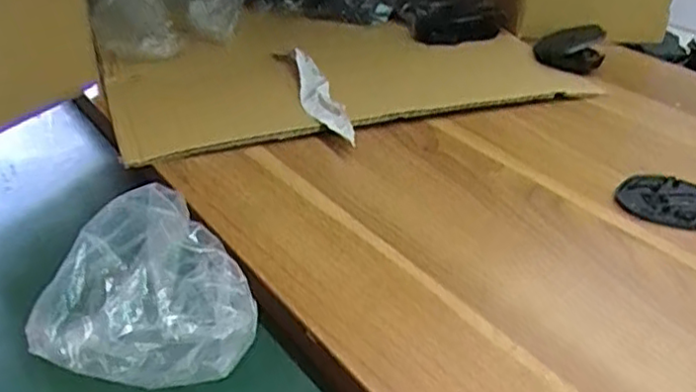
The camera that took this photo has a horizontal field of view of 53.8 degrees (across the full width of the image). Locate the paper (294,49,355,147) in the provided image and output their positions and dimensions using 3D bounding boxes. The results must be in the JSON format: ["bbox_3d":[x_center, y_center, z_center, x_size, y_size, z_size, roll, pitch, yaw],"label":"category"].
[{"bbox_3d":[-0.030,-0.098,0.661,0.034,0.019,0.174,-8,33,-14],"label":"paper"}]

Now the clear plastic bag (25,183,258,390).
[{"bbox_3d":[-0.127,0.059,0.414,0.123,0.070,0.117,-14,35,-26],"label":"clear plastic bag"}]

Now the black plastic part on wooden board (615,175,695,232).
[{"bbox_3d":[0.273,0.004,0.537,0.116,0.012,0.068,4,32,4],"label":"black plastic part on wooden board"}]

